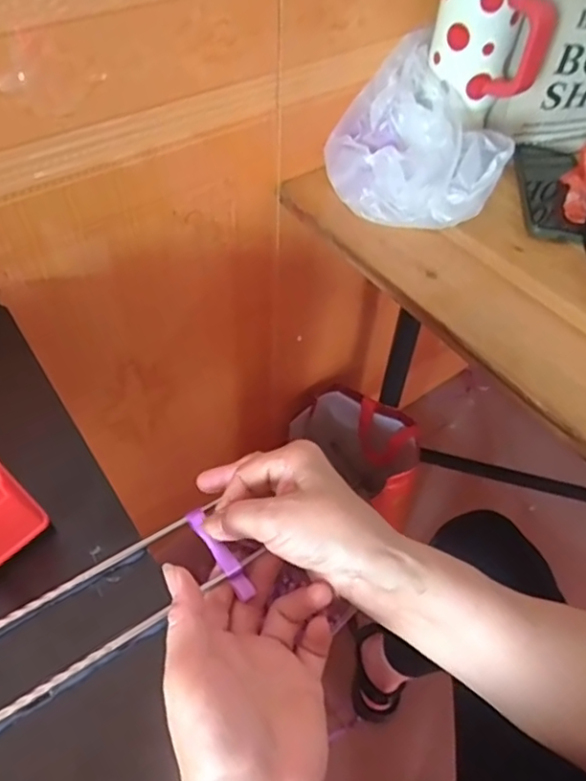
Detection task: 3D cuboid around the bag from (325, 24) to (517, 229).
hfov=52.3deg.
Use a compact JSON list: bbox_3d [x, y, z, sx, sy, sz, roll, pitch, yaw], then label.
[{"bbox_3d":[0.141,-0.266,0.653,0.198,0.111,0.163,35,56,21],"label":"bag"}]

